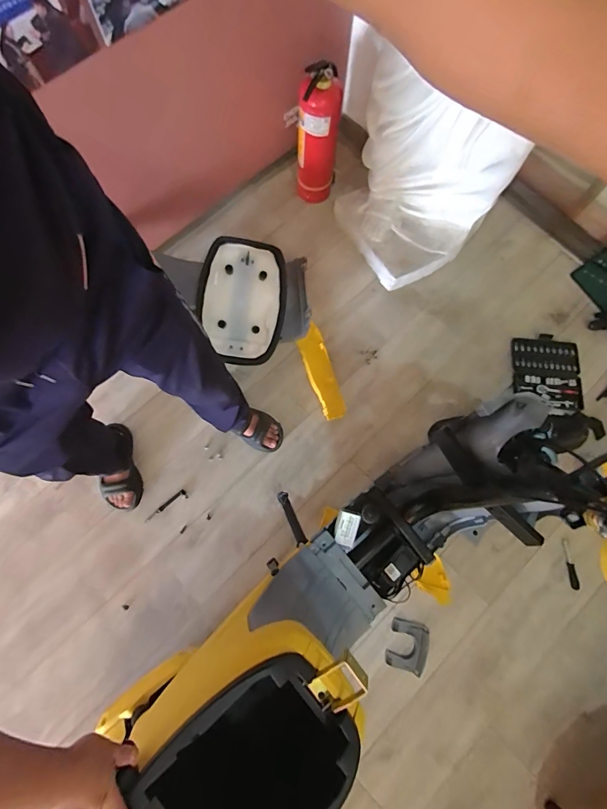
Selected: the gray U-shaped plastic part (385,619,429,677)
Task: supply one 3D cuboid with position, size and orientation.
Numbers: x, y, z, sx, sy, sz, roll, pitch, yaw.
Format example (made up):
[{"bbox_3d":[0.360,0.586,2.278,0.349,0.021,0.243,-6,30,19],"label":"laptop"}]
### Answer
[{"bbox_3d":[0.304,0.701,1.127,0.108,0.025,0.131,13,75,5],"label":"gray U-shaped plastic part"}]

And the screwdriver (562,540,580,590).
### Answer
[{"bbox_3d":[0.811,0.487,1.184,0.019,0.016,0.141,3,62,2],"label":"screwdriver"}]

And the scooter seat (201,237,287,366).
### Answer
[{"bbox_3d":[-0.192,-0.318,1.226,0.274,0.080,0.381,2,94,-11],"label":"scooter seat"}]

